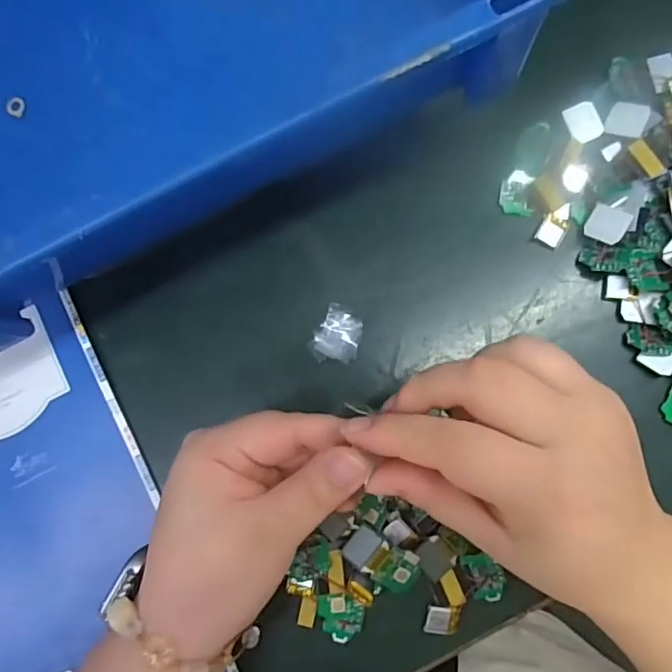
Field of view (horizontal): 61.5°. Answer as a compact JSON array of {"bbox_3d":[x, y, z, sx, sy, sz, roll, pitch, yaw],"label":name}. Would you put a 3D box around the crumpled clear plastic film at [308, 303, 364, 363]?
[{"bbox_3d":[0.002,0.000,0.320,0.026,0.005,0.033,27,87,5],"label":"crumpled clear plastic film"}]

